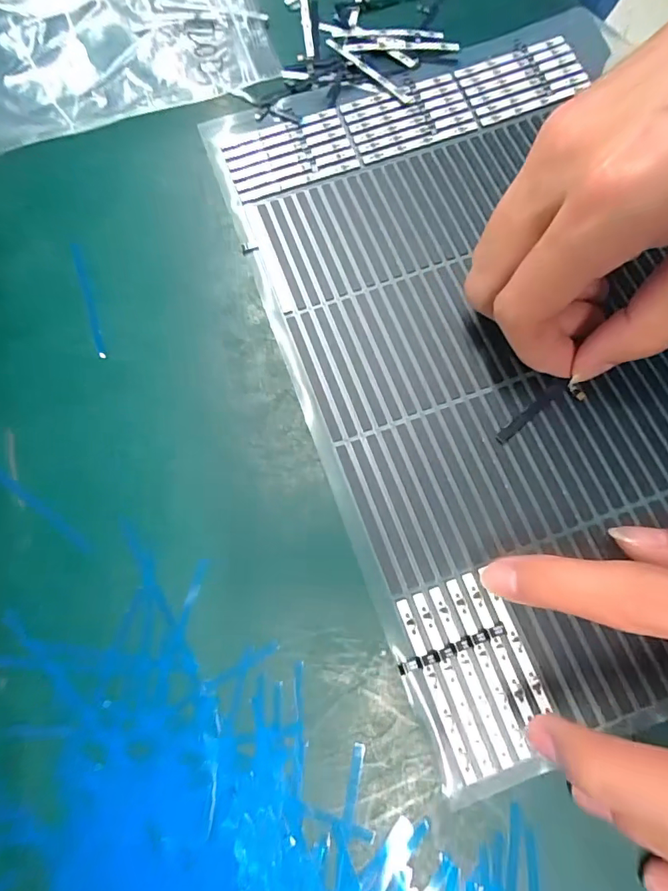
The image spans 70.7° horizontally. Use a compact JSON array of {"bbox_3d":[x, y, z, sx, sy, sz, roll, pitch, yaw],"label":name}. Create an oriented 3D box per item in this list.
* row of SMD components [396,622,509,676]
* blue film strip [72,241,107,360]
[{"bbox_3d":[0.042,0.071,0.165,0.040,0.004,0.004,-20,75,-6],"label":"row of SMD components"},{"bbox_3d":[-0.111,-0.067,0.212,0.004,0.004,0.063,-20,74,-3],"label":"blue film strip"}]

